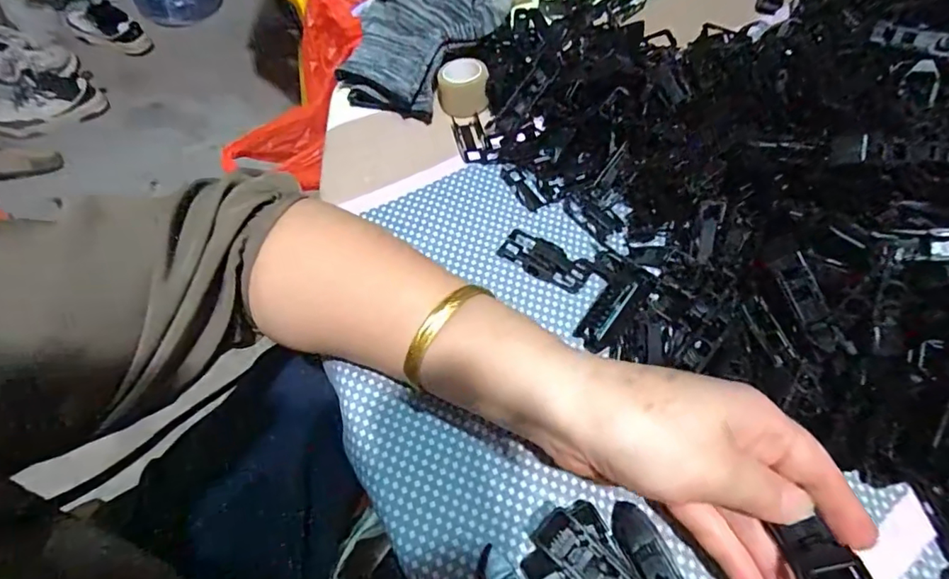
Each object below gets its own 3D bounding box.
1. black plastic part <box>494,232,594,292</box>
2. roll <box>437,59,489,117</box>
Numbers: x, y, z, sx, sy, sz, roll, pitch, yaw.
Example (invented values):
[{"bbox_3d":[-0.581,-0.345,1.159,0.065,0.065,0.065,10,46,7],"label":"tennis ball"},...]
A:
[{"bbox_3d":[0.043,-0.019,0.314,0.057,0.011,0.023,26,61,14],"label":"black plastic part"},{"bbox_3d":[-0.009,-0.150,0.374,0.035,0.026,0.035,-2,58,-2],"label":"roll"}]

